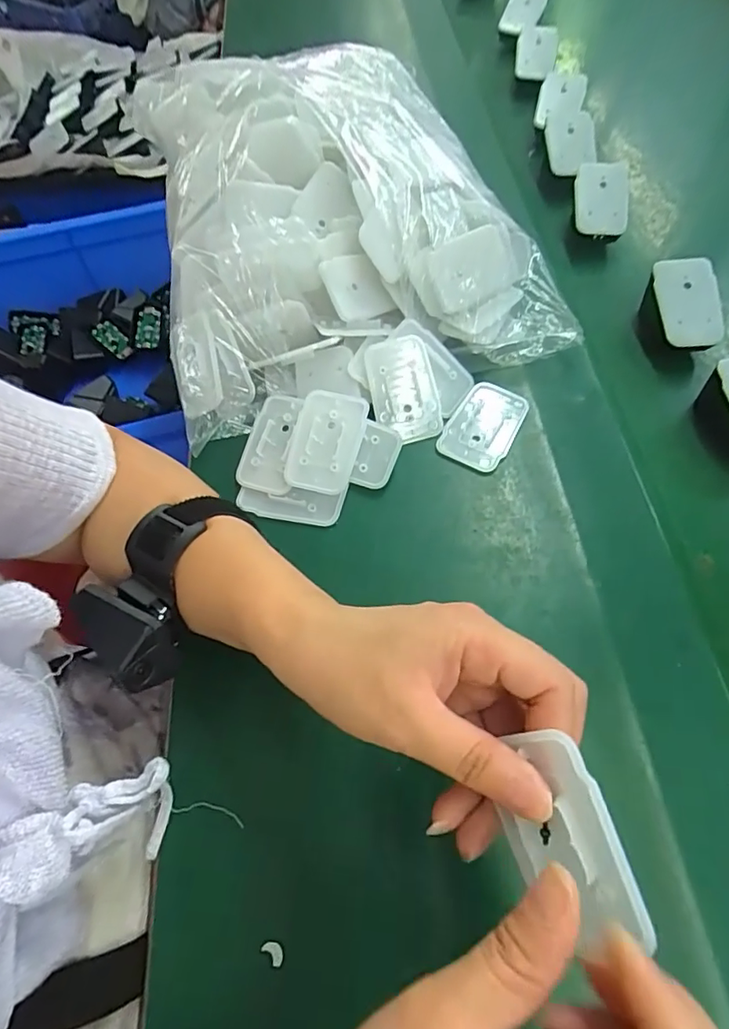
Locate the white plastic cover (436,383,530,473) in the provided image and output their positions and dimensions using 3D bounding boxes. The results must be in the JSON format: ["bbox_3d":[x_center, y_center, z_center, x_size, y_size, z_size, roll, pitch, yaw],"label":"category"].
[{"bbox_3d":[0.082,-0.063,0.365,0.044,0.005,0.065,26,65,17],"label":"white plastic cover"}]

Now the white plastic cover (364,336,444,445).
[{"bbox_3d":[0.027,-0.085,0.363,0.044,0.008,0.069,-15,99,-2],"label":"white plastic cover"}]

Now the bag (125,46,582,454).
[{"bbox_3d":[-0.024,-0.238,0.412,0.277,0.119,0.307,-13,61,-4],"label":"bag"}]

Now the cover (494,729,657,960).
[{"bbox_3d":[0.066,0.109,0.179,0.037,0.007,0.064,-30,67,27],"label":"cover"}]

